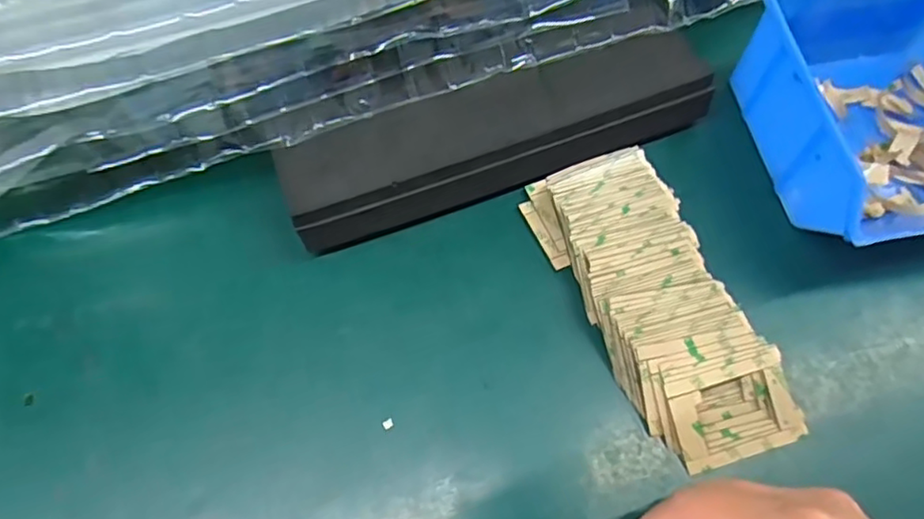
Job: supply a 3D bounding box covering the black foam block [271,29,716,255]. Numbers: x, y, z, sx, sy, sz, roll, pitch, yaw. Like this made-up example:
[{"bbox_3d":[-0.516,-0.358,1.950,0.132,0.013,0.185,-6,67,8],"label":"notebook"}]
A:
[{"bbox_3d":[0.021,-0.060,0.308,0.218,0.038,0.059,-20,64,-7],"label":"black foam block"}]

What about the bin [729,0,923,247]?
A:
[{"bbox_3d":[0.210,-0.074,0.297,0.120,0.072,0.136,-9,63,-2],"label":"bin"}]

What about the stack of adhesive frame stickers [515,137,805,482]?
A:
[{"bbox_3d":[0.088,0.016,0.280,0.063,0.022,0.153,-22,64,-8],"label":"stack of adhesive frame stickers"}]

